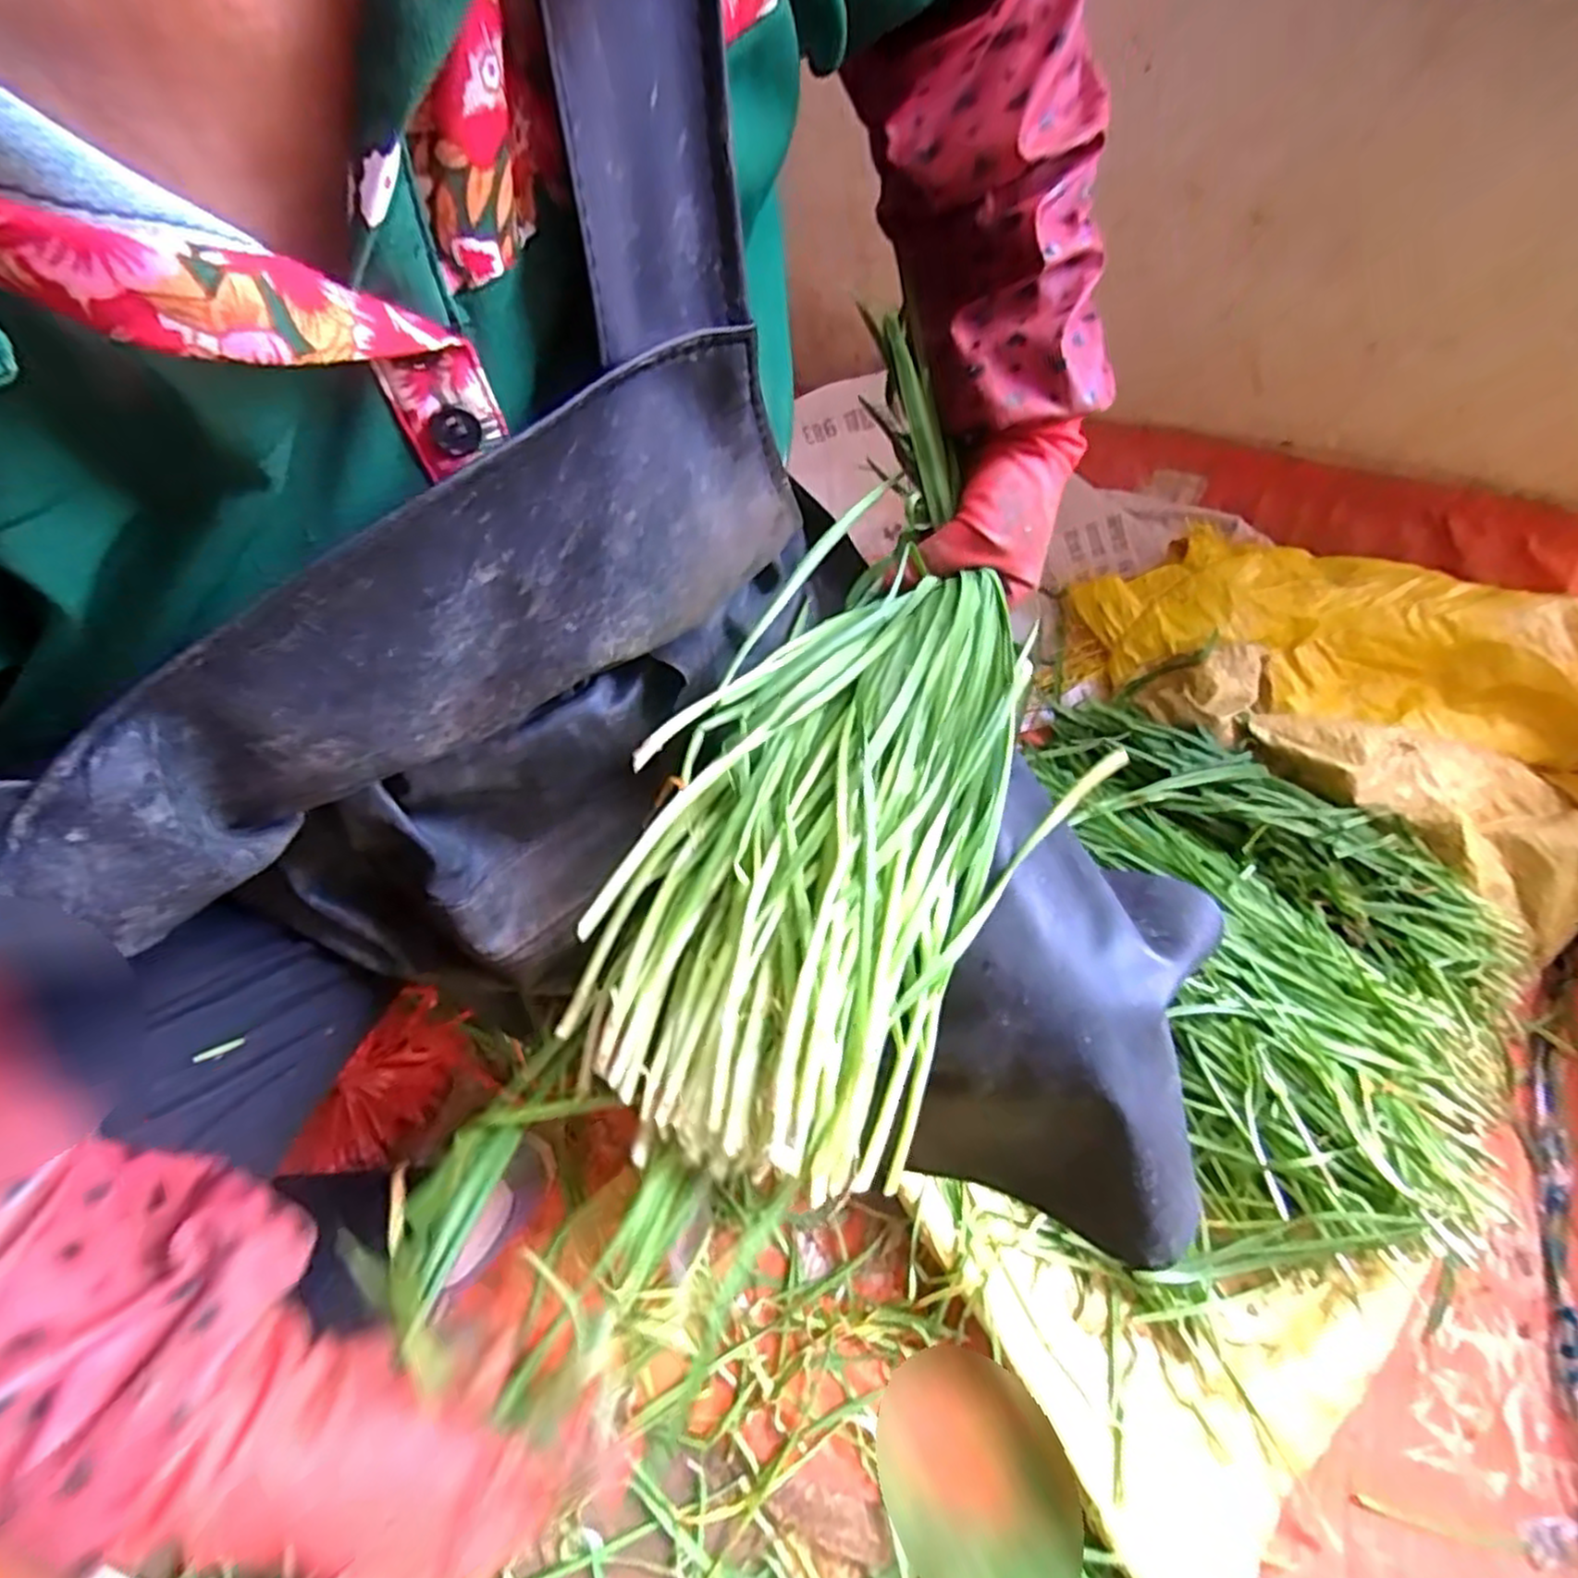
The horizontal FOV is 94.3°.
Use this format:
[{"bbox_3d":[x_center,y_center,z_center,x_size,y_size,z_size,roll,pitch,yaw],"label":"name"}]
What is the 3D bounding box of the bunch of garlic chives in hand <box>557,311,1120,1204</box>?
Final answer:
[{"bbox_3d":[0.043,-0.015,0.347,0.174,0.075,0.361,27,67,10],"label":"bunch of garlic chives in hand"}]

